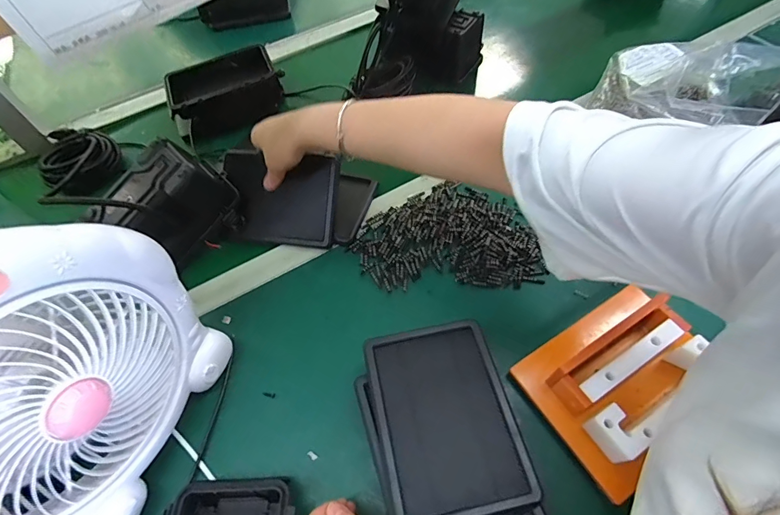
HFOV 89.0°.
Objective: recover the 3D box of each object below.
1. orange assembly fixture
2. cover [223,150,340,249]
[{"bbox_3d":[0.221,0.112,0.366,0.161,0.045,0.134,-30,60,-12],"label":"orange assembly fixture"},{"bbox_3d":[-0.142,-0.075,0.505,0.154,0.014,0.110,9,98,11],"label":"cover"}]

